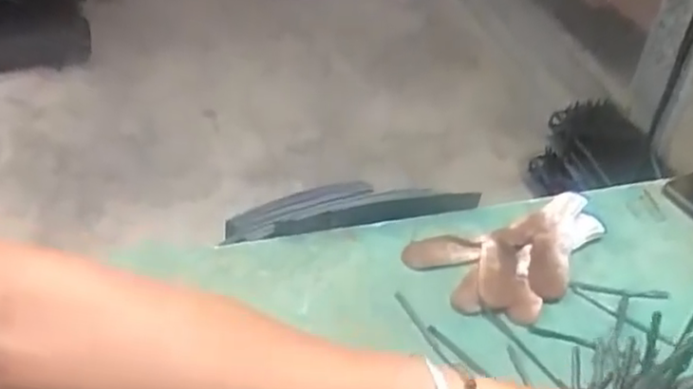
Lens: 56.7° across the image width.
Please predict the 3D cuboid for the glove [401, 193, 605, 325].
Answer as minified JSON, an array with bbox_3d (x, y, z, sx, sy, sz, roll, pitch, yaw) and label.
[{"bbox_3d":[0.148,0.056,0.546,0.169,0.026,0.098,-13,43,-15],"label":"glove"}]

